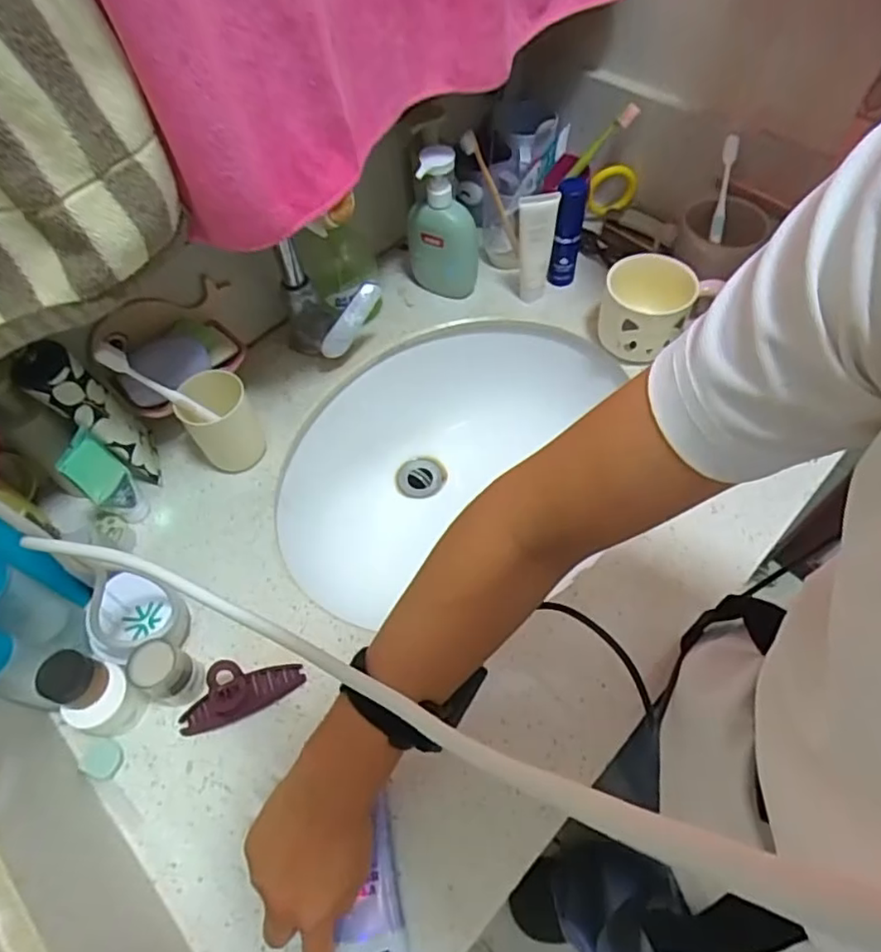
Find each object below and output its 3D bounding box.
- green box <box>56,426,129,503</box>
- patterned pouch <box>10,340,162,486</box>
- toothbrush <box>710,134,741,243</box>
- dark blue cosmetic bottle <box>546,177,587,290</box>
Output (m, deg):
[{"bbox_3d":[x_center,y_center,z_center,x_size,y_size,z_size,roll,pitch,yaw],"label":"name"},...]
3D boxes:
[{"bbox_3d":[-0.316,0.005,0.568,0.013,0.113,0.043,16,59,12],"label":"green box"},{"bbox_3d":[-0.319,-0.053,0.559,0.056,0.177,0.049,-38,64,-20],"label":"patterned pouch"},{"bbox_3d":[0.312,-0.316,0.665,0.015,0.106,0.018,2,22,4],"label":"toothbrush"},{"bbox_3d":[0.149,-0.278,0.706,0.029,0.139,0.040,14,59,11],"label":"dark blue cosmetic bottle"}]

